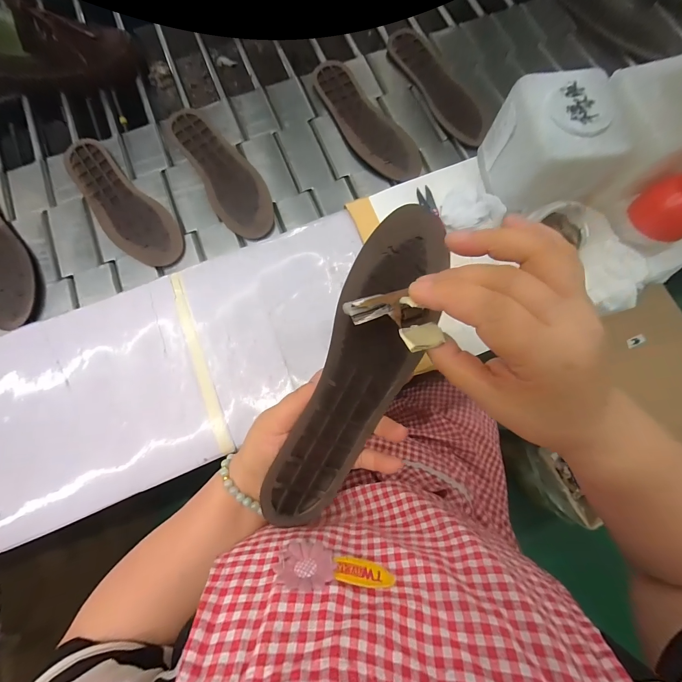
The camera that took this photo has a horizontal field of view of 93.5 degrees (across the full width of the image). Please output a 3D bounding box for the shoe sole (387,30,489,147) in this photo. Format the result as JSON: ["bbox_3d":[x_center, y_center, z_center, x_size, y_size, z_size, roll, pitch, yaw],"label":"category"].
[{"bbox_3d":[0.166,-0.433,0.544,0.064,0.023,0.259,-27,79,-7],"label":"shoe sole"}]

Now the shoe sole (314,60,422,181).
[{"bbox_3d":[0.035,-0.363,0.530,0.079,0.014,0.261,-33,80,-8],"label":"shoe sole"}]

